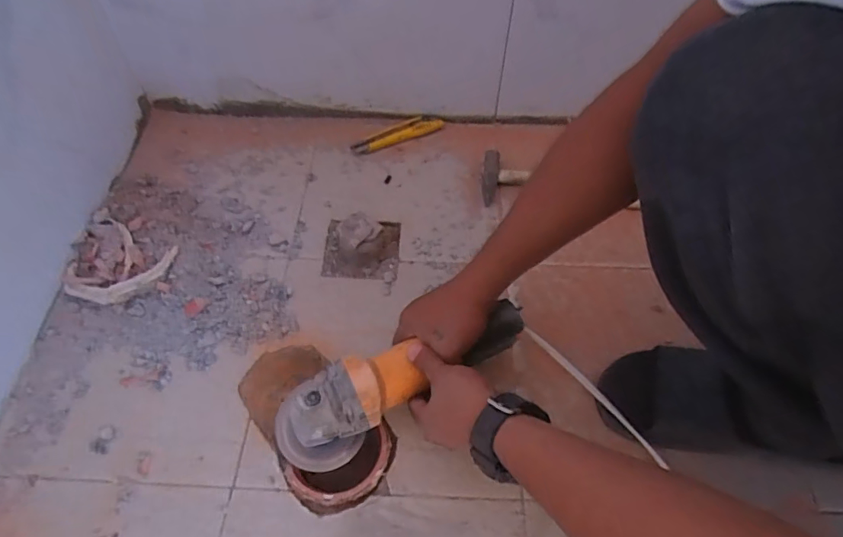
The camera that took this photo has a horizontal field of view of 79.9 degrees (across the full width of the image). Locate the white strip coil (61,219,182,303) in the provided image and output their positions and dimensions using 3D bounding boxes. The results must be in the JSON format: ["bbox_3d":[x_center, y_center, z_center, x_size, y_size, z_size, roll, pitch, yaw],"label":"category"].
[{"bbox_3d":[-0.398,-0.007,0.655,0.128,0.025,0.114,20,56,13],"label":"white strip coil"}]

